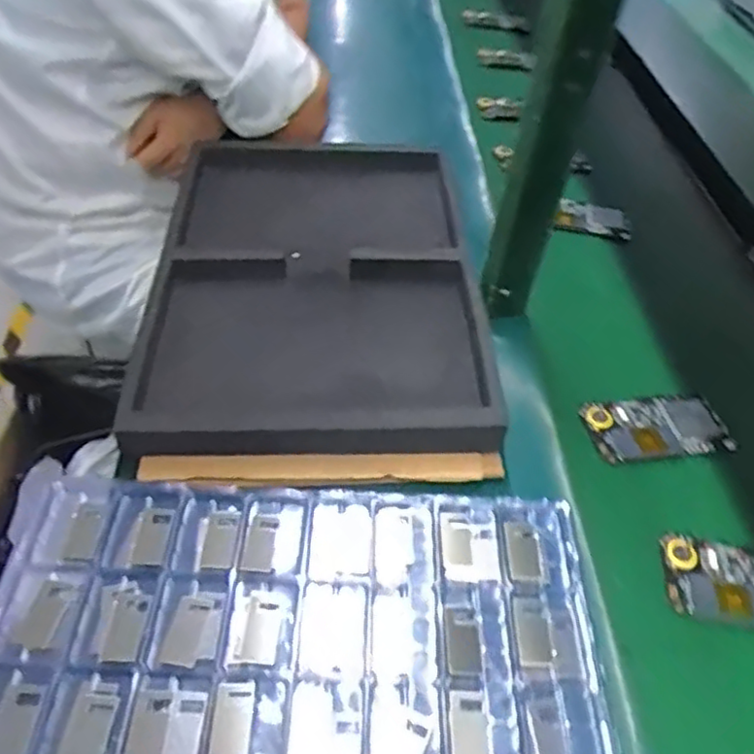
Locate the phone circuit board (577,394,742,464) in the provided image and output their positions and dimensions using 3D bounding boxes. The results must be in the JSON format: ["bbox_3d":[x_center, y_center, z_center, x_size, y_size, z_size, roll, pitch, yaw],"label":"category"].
[{"bbox_3d":[0.244,0.045,0.592,0.121,0.006,0.061,-3,45,-12],"label":"phone circuit board"}]

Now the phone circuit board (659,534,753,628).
[{"bbox_3d":[0.272,0.152,0.491,0.123,0.007,0.063,13,44,4],"label":"phone circuit board"}]

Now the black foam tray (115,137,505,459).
[{"bbox_3d":[-0.059,-0.107,0.666,0.291,0.058,0.434,2,44,-7],"label":"black foam tray"}]

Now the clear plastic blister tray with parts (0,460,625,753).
[{"bbox_3d":[-0.056,0.166,0.439,0.391,0.023,0.202,3,47,-3],"label":"clear plastic blister tray with parts"}]

